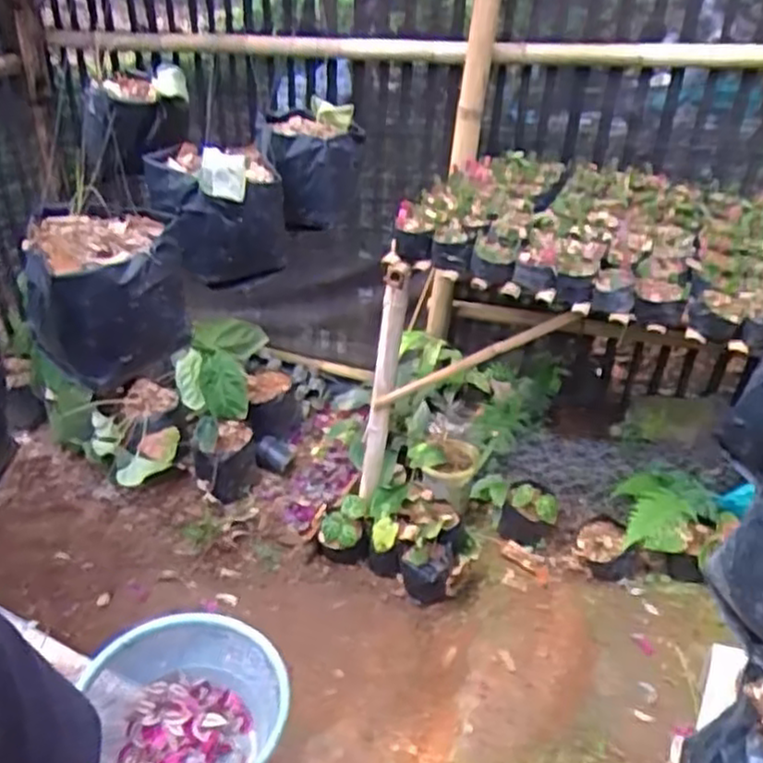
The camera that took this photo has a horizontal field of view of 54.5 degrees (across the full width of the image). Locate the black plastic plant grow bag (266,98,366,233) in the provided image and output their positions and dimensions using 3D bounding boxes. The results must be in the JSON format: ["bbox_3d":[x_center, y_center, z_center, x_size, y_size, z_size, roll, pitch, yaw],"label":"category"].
[{"bbox_3d":[-0.094,-0.308,1.034,0.136,0.146,0.135,3,34,-6],"label":"black plastic plant grow bag"}]

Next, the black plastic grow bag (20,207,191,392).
[{"bbox_3d":[-0.275,-0.085,0.749,0.144,0.124,0.139,-8,37,-22],"label":"black plastic grow bag"}]

